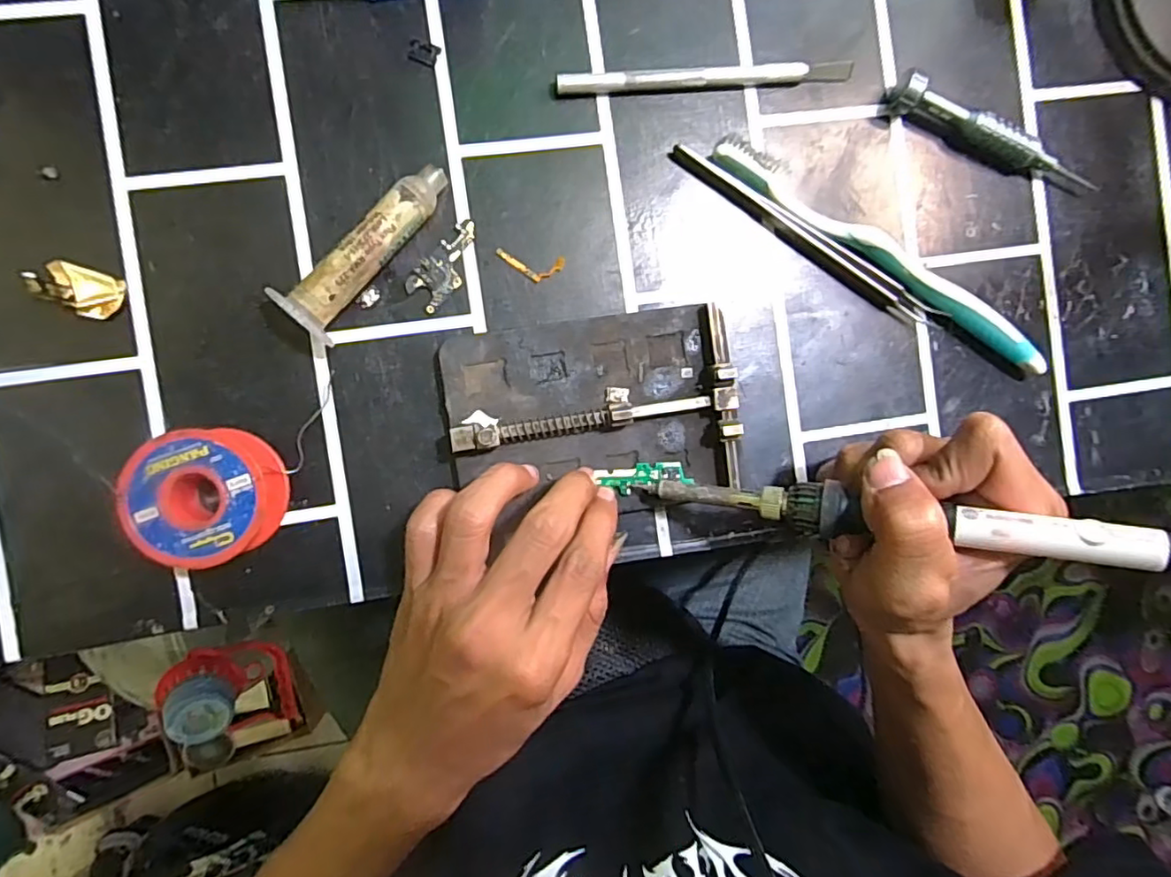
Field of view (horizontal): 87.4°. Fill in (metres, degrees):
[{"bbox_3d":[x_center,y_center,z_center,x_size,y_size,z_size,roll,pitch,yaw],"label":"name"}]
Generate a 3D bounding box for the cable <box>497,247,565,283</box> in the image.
[{"bbox_3d":[-0.025,-0.078,0.277,0.031,0.004,0.013,6,89,-6],"label":"cable"}]

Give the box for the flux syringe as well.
[{"bbox_3d":[-0.091,-0.077,0.261,0.090,0.021,0.025,-43,93,-5],"label":"flux syringe"}]

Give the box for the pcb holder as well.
[{"bbox_3d":[0.004,-0.010,0.270,0.124,0.017,0.085,-8,90,-6],"label":"pcb holder"}]

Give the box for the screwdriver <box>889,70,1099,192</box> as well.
[{"bbox_3d":[0.196,-0.141,0.293,0.111,0.018,0.014,22,87,-5],"label":"screwdriver"}]

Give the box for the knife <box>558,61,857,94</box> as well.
[{"bbox_3d":[0.057,-0.166,0.283,0.139,0.009,0.009,-6,90,-6],"label":"knife"}]

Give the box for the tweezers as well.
[{"bbox_3d":[0.106,-0.093,0.288,0.147,0.008,0.010,31,86,-4],"label":"tweezers"}]

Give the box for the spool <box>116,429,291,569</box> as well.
[{"bbox_3d":[-0.154,0.024,0.252,0.051,0.028,0.052,0,89,-6],"label":"spool"}]

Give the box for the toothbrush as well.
[{"bbox_3d":[0.141,-0.086,0.289,0.184,0.013,0.018,32,86,-4],"label":"toothbrush"}]

